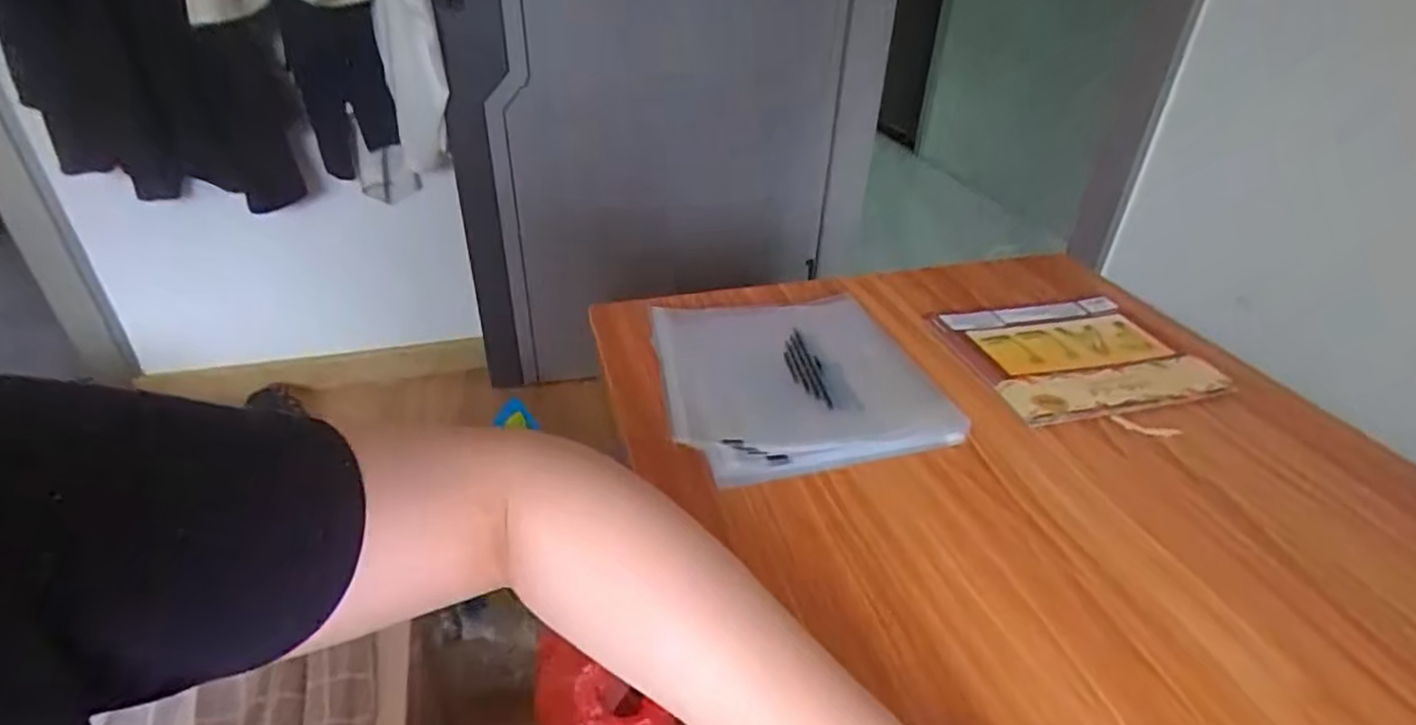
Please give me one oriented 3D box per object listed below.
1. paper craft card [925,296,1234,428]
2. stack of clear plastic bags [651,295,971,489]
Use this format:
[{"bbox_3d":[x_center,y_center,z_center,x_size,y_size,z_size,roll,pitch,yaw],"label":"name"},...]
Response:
[{"bbox_3d":[0.320,-0.009,0.610,0.191,0.006,0.162,-7,35,-10],"label":"paper craft card"},{"bbox_3d":[0.067,0.004,0.569,0.204,0.021,0.216,-6,34,-11],"label":"stack of clear plastic bags"}]

